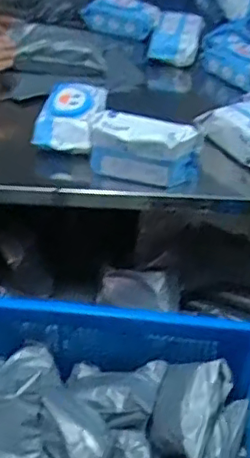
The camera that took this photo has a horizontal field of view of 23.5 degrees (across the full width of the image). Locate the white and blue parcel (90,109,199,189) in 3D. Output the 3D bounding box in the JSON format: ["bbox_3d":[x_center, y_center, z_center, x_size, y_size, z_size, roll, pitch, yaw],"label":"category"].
[{"bbox_3d":[0.028,-0.137,1.041,0.184,0.108,0.059,14,39,10],"label":"white and blue parcel"}]

